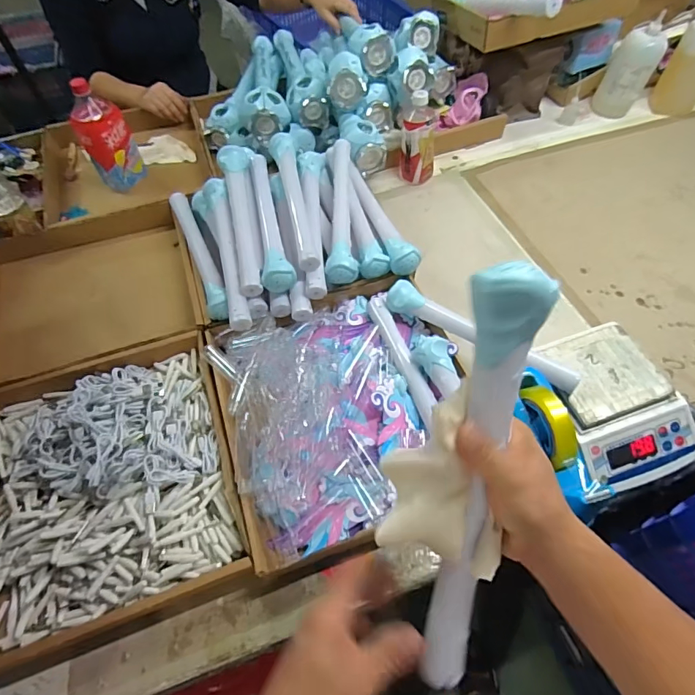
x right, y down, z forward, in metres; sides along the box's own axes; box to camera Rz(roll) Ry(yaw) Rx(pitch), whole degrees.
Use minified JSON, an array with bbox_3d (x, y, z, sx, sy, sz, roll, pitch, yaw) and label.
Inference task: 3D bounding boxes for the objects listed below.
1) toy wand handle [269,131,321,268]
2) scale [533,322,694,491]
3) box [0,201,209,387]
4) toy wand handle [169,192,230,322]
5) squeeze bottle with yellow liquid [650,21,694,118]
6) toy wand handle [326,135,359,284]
[{"bbox_3d":[-0.092,-0.263,0.777,0.046,0.051,0.308,-11,57,-5],"label":"toy wand handle"},{"bbox_3d":[0.379,0.081,0.650,0.166,0.079,0.215,-18,58,-10],"label":"scale"},{"bbox_3d":[-0.483,-0.097,0.837,0.383,0.081,0.357,-17,58,-9],"label":"box"},{"bbox_3d":[-0.265,-0.174,0.799,0.039,0.032,0.322,-20,59,-11],"label":"toy wand handle"},{"bbox_3d":[0.822,-0.674,1.055,0.102,0.199,0.088,24,61,16],"label":"squeeze bottle with yellow liquid"},{"bbox_3d":[-0.012,-0.251,0.798,0.054,0.052,0.311,-2,57,0],"label":"toy wand handle"}]

